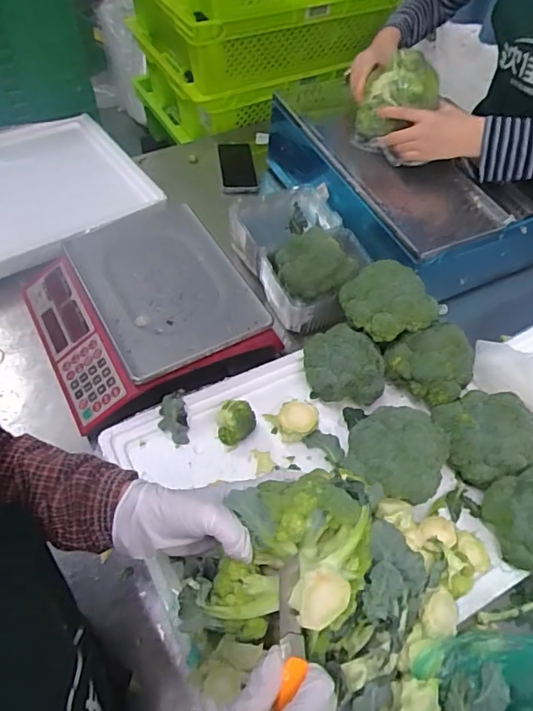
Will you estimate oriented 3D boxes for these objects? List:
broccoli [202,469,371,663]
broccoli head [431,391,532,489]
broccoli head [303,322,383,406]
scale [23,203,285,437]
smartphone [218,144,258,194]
[{"bbox_3d":[0.023,0.156,0.400,0.118,0.068,0.118,7,55,0],"label":"broccoli"},{"bbox_3d":[0.289,0.104,0.681,0.117,0.075,0.116,2,55,-3],"label":"broccoli head"},{"bbox_3d":[0.111,0.012,0.735,0.107,0.081,0.104,2,55,-3],"label":"broccoli head"},{"bbox_3d":[-0.191,-0.081,0.773,0.290,0.083,0.296,-24,60,-20],"label":"scale"},{"bbox_3d":[-0.060,-0.387,1.059,0.067,0.016,0.148,-10,61,0],"label":"smartphone"}]

